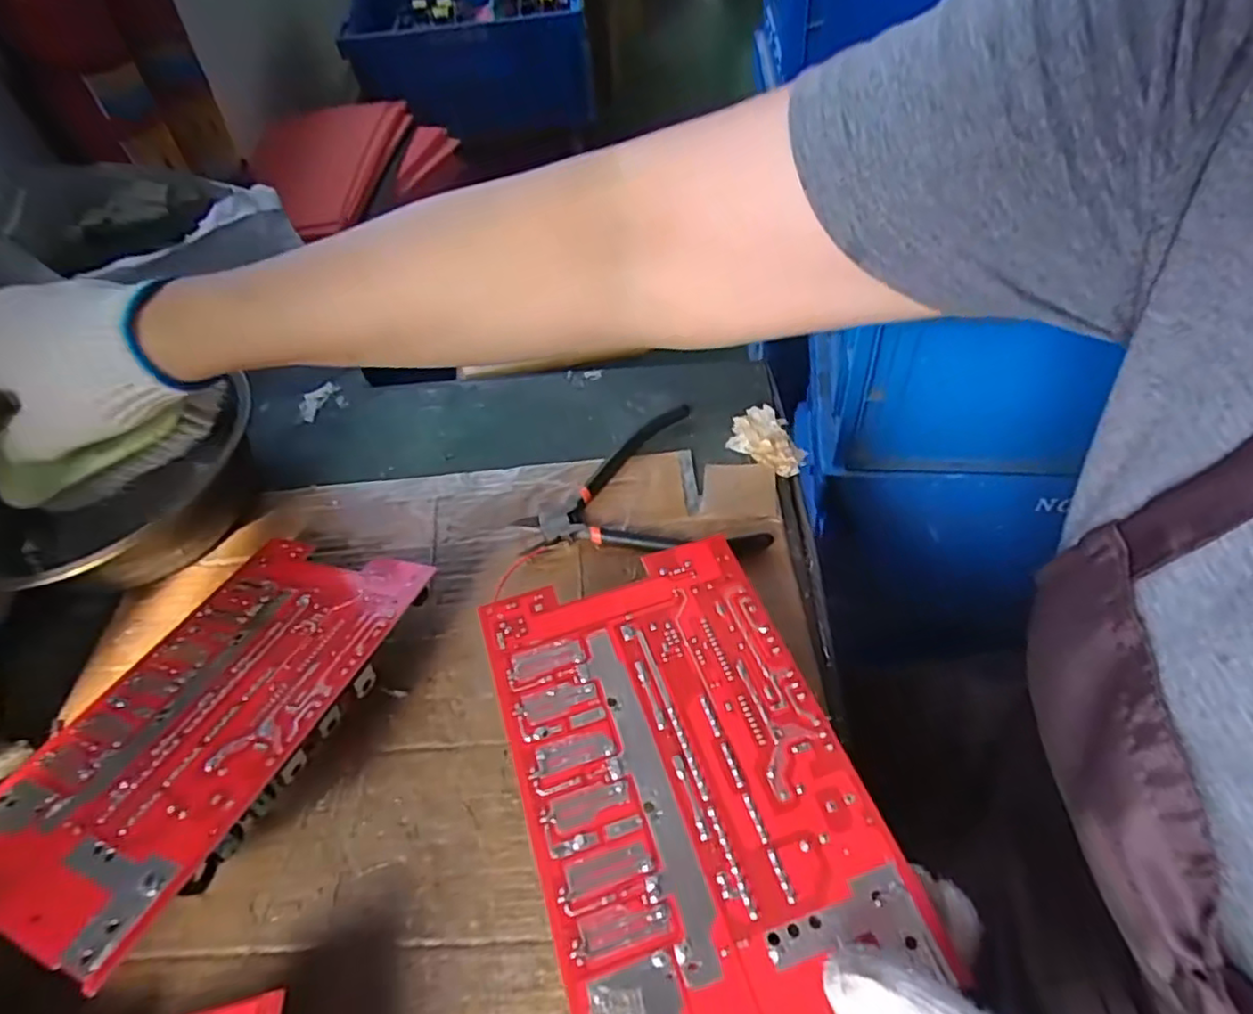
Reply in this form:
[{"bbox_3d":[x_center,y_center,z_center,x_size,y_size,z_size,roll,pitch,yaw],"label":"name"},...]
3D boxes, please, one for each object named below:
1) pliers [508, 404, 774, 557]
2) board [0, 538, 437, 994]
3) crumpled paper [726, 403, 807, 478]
[{"bbox_3d":[0.000,-0.002,0.400,0.134,0.011,0.126,-20,51,-10],"label":"pliers"},{"bbox_3d":[-0.191,0.096,0.310,0.133,0.064,0.191,14,53,17],"label":"board"},{"bbox_3d":[0.089,-0.045,0.419,0.039,0.019,0.052,-13,51,-5],"label":"crumpled paper"}]

